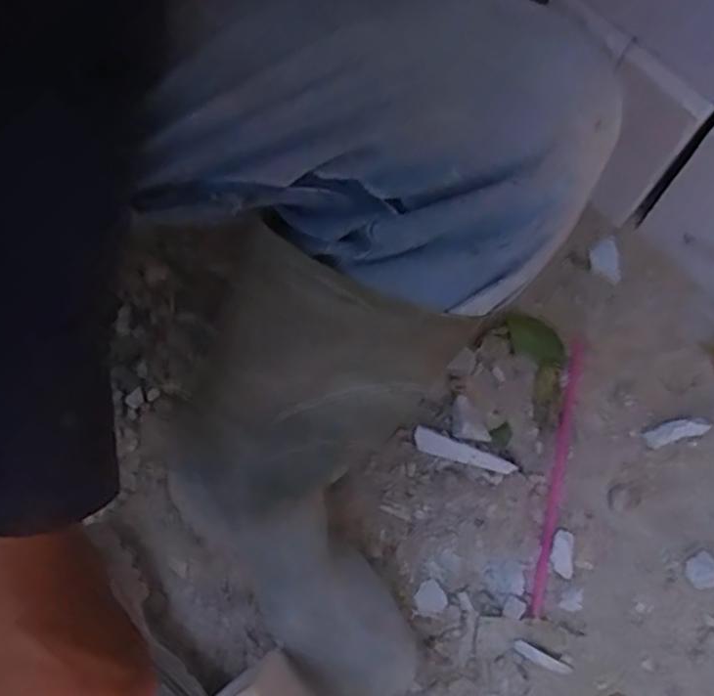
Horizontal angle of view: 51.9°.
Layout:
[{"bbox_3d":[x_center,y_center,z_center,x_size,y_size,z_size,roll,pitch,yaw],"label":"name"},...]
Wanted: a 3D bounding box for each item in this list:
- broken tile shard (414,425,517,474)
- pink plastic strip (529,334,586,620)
[{"bbox_3d":[0.093,0.094,0.649,0.090,0.004,0.020,21,100,12],"label":"broken tile shard"},{"bbox_3d":[0.180,0.108,0.653,0.012,0.007,0.253,15,76,4],"label":"pink plastic strip"}]

